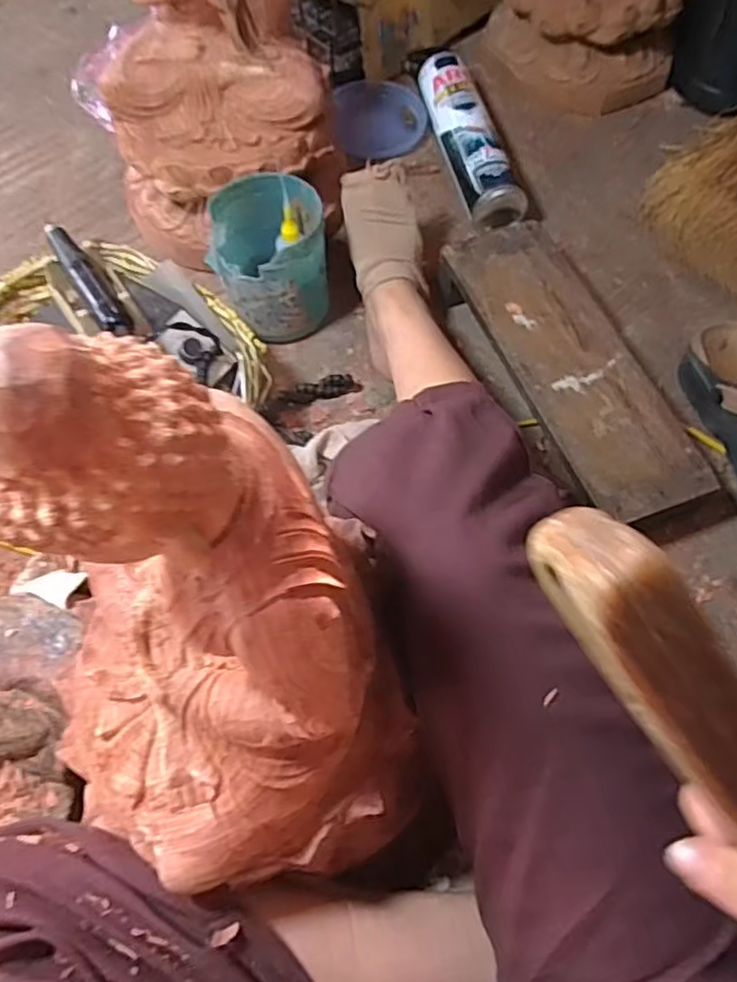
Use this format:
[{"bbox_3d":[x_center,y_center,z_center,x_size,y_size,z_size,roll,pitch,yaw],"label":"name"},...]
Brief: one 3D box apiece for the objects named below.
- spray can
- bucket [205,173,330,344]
[{"bbox_3d":[0.113,-0.442,0.793,0.062,0.064,0.314,-13,64,-6],"label":"spray can"},{"bbox_3d":[-0.096,-0.230,0.653,0.106,0.113,0.113,0,64,0],"label":"bucket"}]

